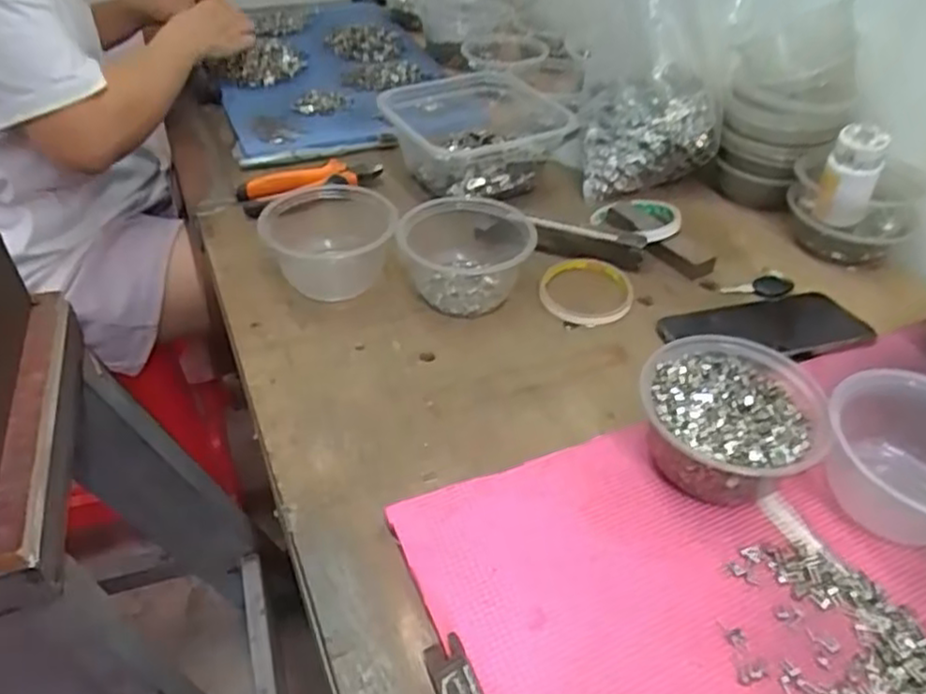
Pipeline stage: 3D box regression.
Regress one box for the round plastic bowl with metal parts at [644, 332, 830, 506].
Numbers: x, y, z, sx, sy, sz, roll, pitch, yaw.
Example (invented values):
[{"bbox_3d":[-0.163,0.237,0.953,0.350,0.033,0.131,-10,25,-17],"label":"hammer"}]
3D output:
[{"bbox_3d":[0.178,0.050,0.467,0.108,0.061,0.116,1,41,-1],"label":"round plastic bowl with metal parts"}]

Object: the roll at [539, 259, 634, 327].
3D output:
[{"bbox_3d":[0.110,-0.051,0.633,0.083,0.013,0.086,0,41,2],"label":"roll"}]

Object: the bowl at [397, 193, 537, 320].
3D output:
[{"bbox_3d":[0.007,-0.091,0.636,0.114,0.060,0.132,7,42,7],"label":"bowl"}]

